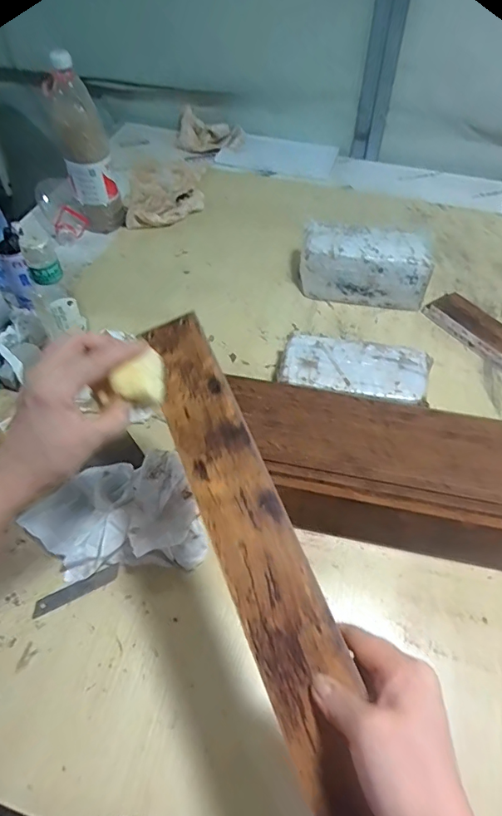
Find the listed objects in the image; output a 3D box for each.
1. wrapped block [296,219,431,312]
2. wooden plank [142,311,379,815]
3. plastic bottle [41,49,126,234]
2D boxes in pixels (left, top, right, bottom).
[{"bbox_3d":[0.193,-0.245,0.825,0.216,0.097,0.088,8,52,6],"label":"wrapped block"},{"bbox_3d":[0.009,0.115,0.344,0.059,0.013,0.450,-17,65,-11],"label":"wooden plank"},{"bbox_3d":[-0.294,-0.457,0.839,0.085,0.253,0.093,-15,54,-12],"label":"plastic bottle"}]

